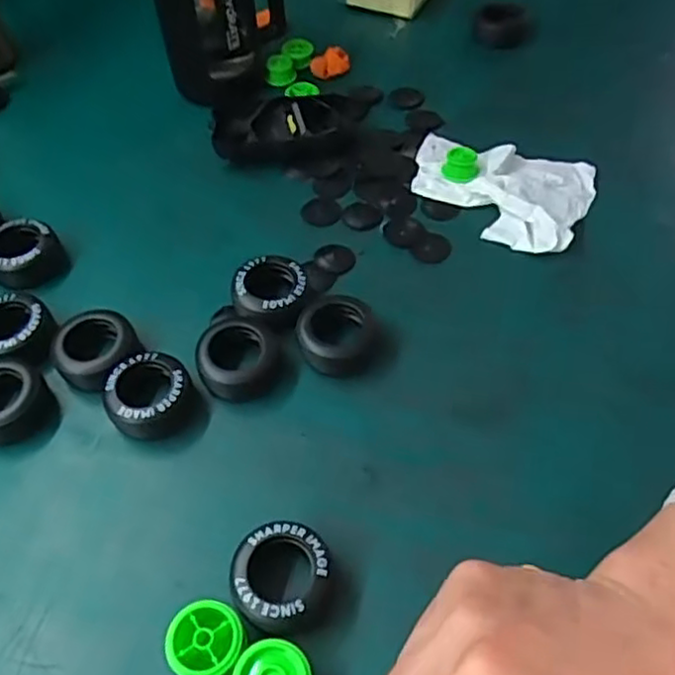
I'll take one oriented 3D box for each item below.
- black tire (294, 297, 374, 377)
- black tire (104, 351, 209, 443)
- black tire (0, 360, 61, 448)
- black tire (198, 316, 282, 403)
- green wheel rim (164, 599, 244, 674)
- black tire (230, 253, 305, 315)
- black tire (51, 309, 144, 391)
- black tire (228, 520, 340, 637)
[{"bbox_3d":[-0.001,-0.003,0.420,0.046,0.025,0.048,-1,53,2],"label":"black tire"},{"bbox_3d":[-0.106,0.034,0.398,0.050,0.022,0.053,-1,53,2],"label":"black tire"},{"bbox_3d":[-0.192,0.039,0.398,0.047,0.024,0.044,-1,53,2],"label":"black tire"},{"bbox_3d":[-0.059,0.012,0.414,0.047,0.026,0.045,-1,53,2],"label":"black tire"},{"bbox_3d":[-0.059,0.141,0.314,0.033,0.021,0.033,-1,53,2],"label":"green wheel rim"},{"bbox_3d":[-0.043,-0.031,0.441,0.046,0.022,0.046,-1,53,2],"label":"black tire"},{"bbox_3d":[-0.148,0.009,0.421,0.044,0.027,0.048,-1,53,2],"label":"black tire"},{"bbox_3d":[-0.025,0.115,0.332,0.049,0.021,0.049,-1,53,2],"label":"black tire"}]

